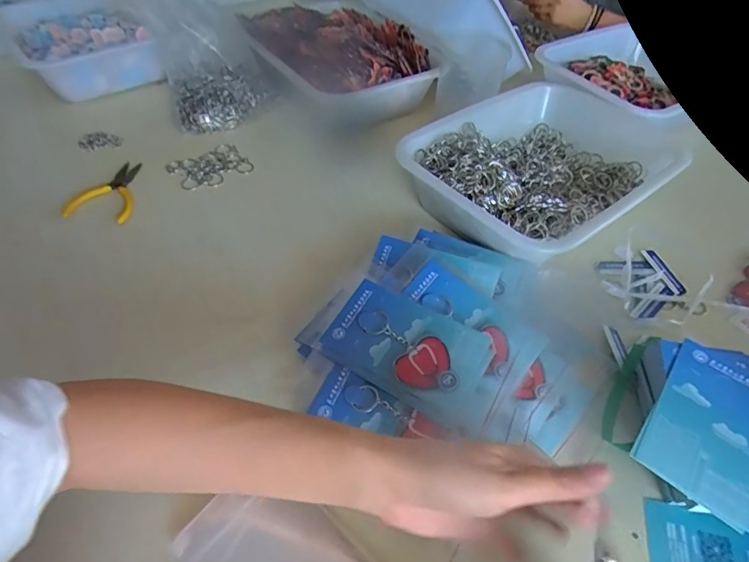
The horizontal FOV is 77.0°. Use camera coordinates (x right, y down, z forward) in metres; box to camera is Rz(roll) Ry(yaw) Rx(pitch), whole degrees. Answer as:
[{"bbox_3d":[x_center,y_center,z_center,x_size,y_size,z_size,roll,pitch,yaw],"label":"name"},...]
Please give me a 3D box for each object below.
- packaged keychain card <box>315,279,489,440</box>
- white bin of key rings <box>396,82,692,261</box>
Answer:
[{"bbox_3d":[0.029,0.060,0.424,0.142,0.012,0.086,27,66,18],"label":"packaged keychain card"},{"bbox_3d":[0.241,-0.158,0.627,0.384,0.077,0.245,-31,57,-27],"label":"white bin of key rings"}]

